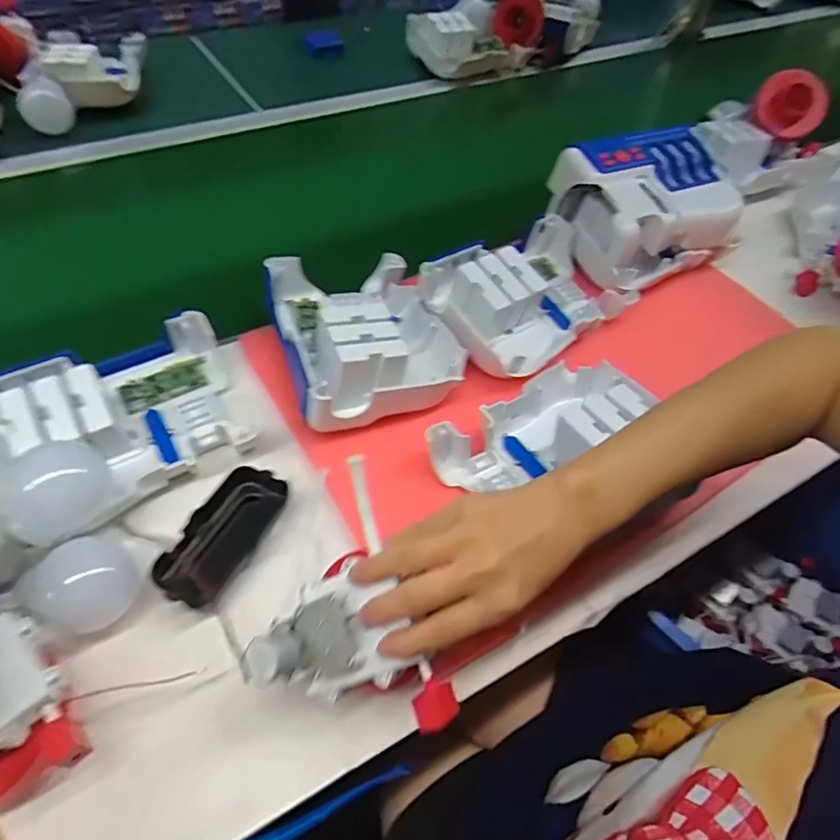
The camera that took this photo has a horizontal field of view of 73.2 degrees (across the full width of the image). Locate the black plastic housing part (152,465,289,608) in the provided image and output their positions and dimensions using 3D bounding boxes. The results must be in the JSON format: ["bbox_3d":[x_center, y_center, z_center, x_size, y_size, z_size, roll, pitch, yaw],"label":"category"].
[{"bbox_3d":[-0.146,0.082,0.415,0.048,0.016,0.107,18,52,13],"label":"black plastic housing part"}]

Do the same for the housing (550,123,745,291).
[{"bbox_3d":[0.250,-0.232,0.612,0.179,0.097,0.134,-19,54,-17],"label":"housing"}]

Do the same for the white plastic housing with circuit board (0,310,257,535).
[{"bbox_3d":[-0.234,-0.004,0.450,0.176,0.065,0.138,-29,57,-23],"label":"white plastic housing with circuit board"}]

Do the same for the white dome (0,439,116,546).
[{"bbox_3d":[-0.253,0.044,0.383,0.057,0.044,0.067,25,54,17],"label":"white dome"}]

